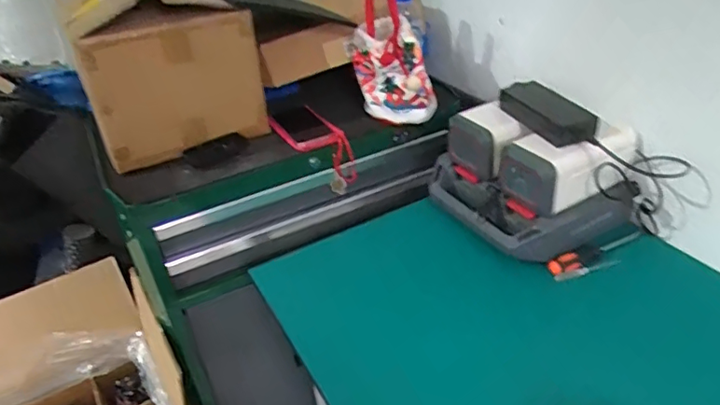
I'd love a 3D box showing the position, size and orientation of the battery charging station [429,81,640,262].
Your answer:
[{"bbox_3d":[0.289,-0.064,0.925,0.245,0.177,0.262,-19,36,-19],"label":"battery charging station"}]

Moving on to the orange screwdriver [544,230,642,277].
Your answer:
[{"bbox_3d":[0.375,0.075,0.867,0.192,0.025,0.034,-21,36,-22],"label":"orange screwdriver"}]

